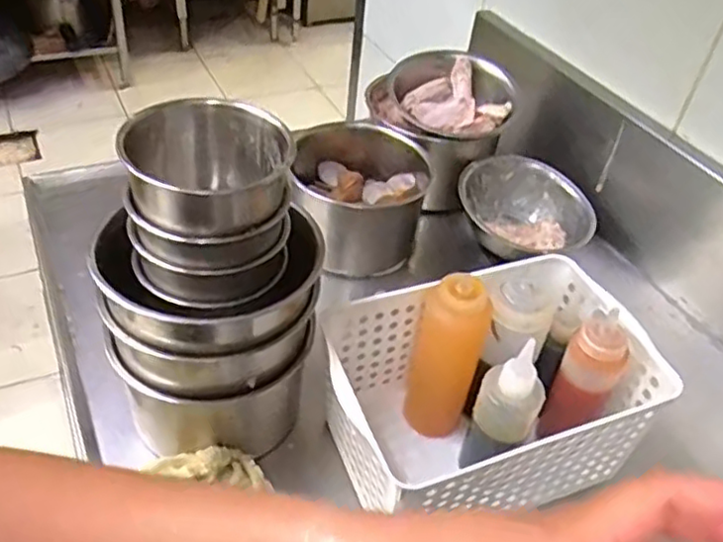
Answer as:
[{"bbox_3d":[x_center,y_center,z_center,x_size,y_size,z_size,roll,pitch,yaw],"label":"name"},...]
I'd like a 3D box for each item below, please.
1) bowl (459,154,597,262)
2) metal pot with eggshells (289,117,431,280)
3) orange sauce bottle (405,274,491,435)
[{"bbox_3d":[0.212,-0.085,0.871,0.162,0.078,0.162,12,42,6],"label":"bowl"},{"bbox_3d":[-0.006,-0.094,0.823,0.148,0.125,0.148,4,42,-3],"label":"metal pot with eggshells"},{"bbox_3d":[0.078,0.074,0.607,0.059,0.176,0.052,13,42,7],"label":"orange sauce bottle"}]

